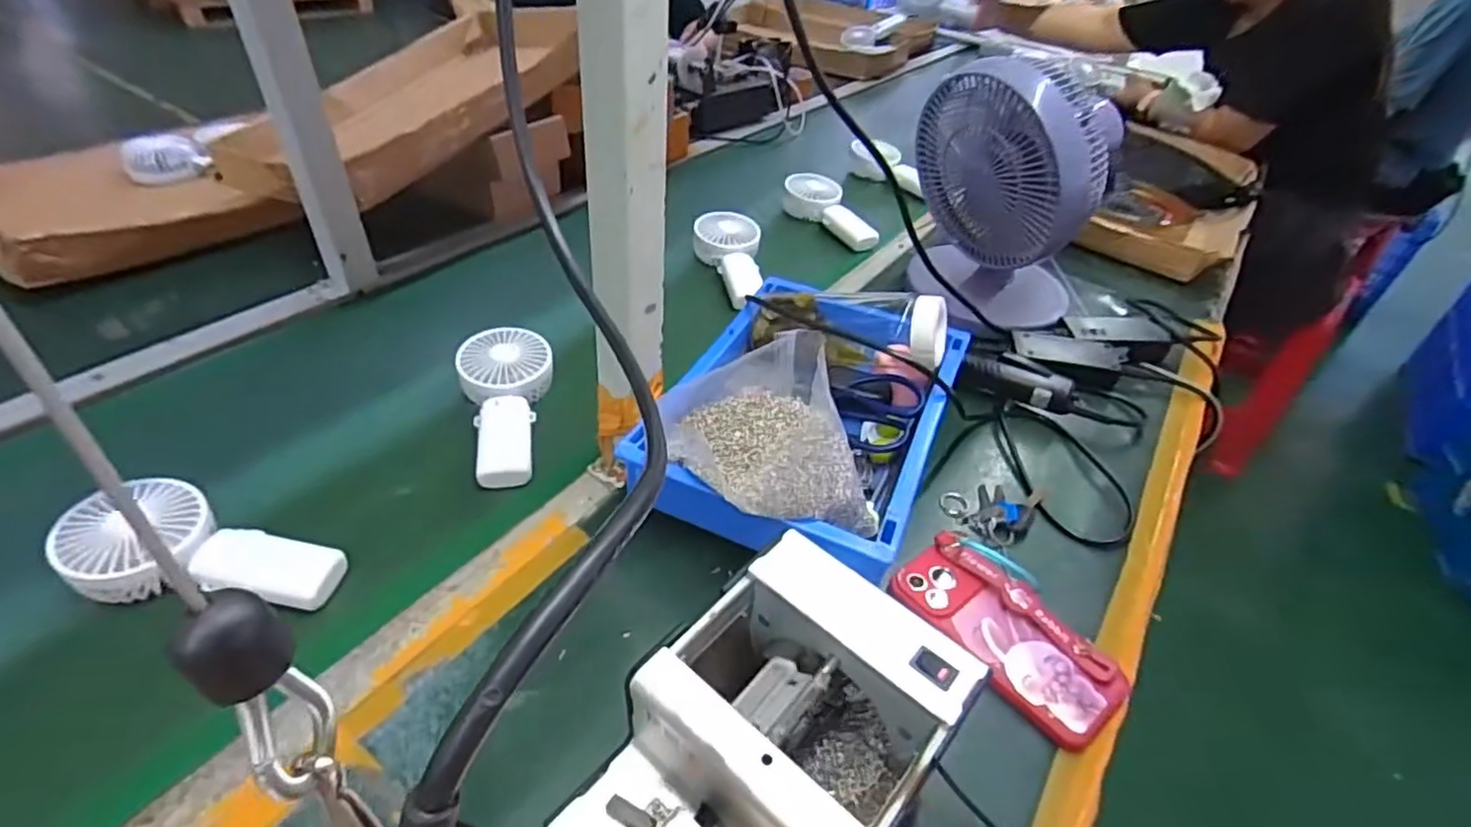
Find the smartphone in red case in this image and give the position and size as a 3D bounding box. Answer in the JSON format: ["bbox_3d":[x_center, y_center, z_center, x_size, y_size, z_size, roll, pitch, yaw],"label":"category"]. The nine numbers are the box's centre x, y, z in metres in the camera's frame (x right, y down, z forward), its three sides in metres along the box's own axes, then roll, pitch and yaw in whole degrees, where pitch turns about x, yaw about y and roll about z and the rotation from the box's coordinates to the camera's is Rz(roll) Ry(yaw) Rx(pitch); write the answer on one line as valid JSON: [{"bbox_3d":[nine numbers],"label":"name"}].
[{"bbox_3d":[0.198,0.160,0.508,0.076,0.027,0.165,-24,49,-32],"label":"smartphone in red case"}]

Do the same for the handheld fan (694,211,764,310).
[{"bbox_3d":[0.000,-0.193,0.878,0.088,0.041,0.170,-6,54,-16],"label":"handheld fan"}]

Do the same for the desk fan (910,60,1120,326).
[{"bbox_3d":[0.314,-0.245,0.782,0.143,0.260,0.203,-18,46,-28],"label":"desk fan"}]

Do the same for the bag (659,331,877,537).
[{"bbox_3d":[0.023,0.015,0.505,0.144,0.091,0.131,-7,42,-17],"label":"bag"}]

